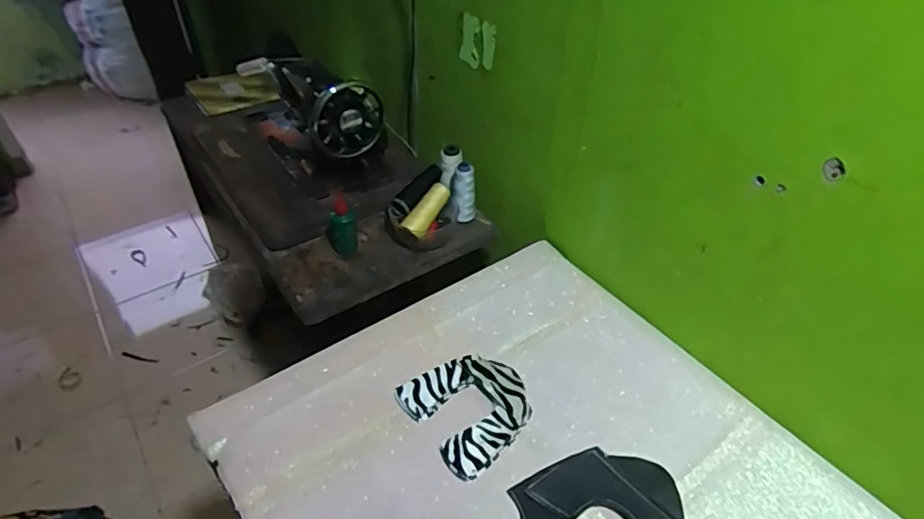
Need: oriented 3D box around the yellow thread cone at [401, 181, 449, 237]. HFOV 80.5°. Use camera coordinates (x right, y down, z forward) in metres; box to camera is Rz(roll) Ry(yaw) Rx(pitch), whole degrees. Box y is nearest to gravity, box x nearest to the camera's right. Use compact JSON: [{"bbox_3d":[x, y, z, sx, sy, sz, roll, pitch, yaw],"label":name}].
[{"bbox_3d":[-0.061,-0.091,0.969,0.038,0.042,0.139,17,45,17],"label":"yellow thread cone"}]

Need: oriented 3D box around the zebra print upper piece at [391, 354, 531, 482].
[{"bbox_3d":[0.015,0.192,0.722,0.148,0.017,0.153,-26,49,-27],"label":"zebra print upper piece"}]

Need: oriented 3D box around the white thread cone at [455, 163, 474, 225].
[{"bbox_3d":[0.006,-0.119,0.983,0.039,0.112,0.031,-3,21,-5],"label":"white thread cone"}]

